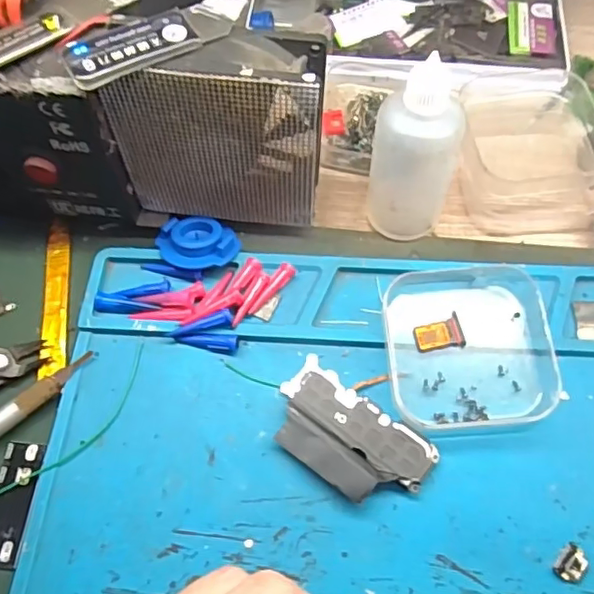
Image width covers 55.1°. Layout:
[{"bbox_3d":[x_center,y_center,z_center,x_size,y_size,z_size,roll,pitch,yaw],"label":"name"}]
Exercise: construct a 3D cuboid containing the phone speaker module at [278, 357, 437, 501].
[{"bbox_3d":[0.019,0.054,0.217,0.061,0.008,0.035,35,70,18],"label":"phone speaker module"}]

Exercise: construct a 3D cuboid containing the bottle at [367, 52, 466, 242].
[{"bbox_3d":[0.049,-0.057,0.235,0.034,0.076,0.028,18,65,10],"label":"bottle"}]

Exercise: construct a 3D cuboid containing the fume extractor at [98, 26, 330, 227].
[{"bbox_3d":[-0.030,-0.065,0.234,0.080,0.084,0.032,5,64,4],"label":"fume extractor"}]

